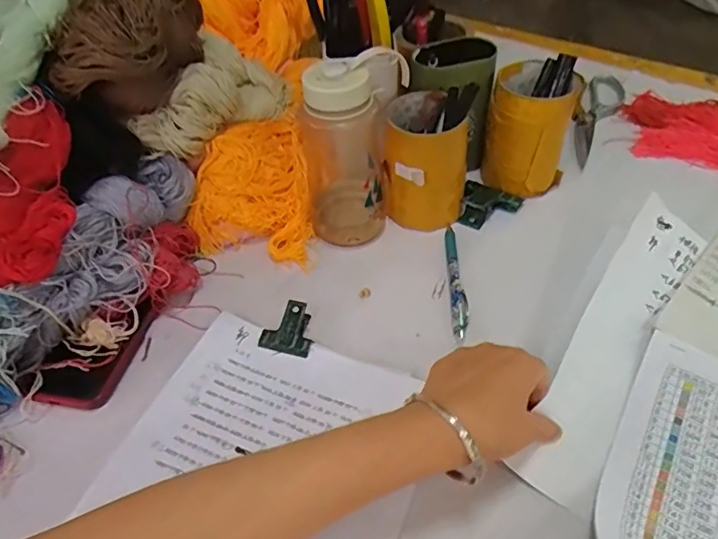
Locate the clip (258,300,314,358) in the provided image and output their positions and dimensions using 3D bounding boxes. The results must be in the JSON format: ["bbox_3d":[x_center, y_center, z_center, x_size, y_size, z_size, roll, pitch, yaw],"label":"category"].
[{"bbox_3d":[-0.062,0.053,0.493,0.047,0.023,0.045,10,48,14],"label":"clip"}]

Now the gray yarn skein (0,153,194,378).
[{"bbox_3d":[-0.231,-0.015,0.508,0.078,0.067,0.232,10,48,14],"label":"gray yarn skein"}]

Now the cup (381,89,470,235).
[{"bbox_3d":[0.071,-0.115,0.576,0.086,0.111,0.086,-2,46,2],"label":"cup"}]

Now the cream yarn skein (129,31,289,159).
[{"bbox_3d":[-0.155,-0.189,0.594,0.077,0.073,0.183,16,49,19],"label":"cream yarn skein"}]

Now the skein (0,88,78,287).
[{"bbox_3d":[-0.290,-0.068,0.466,0.069,0.054,0.164,5,77,8],"label":"skein"}]

